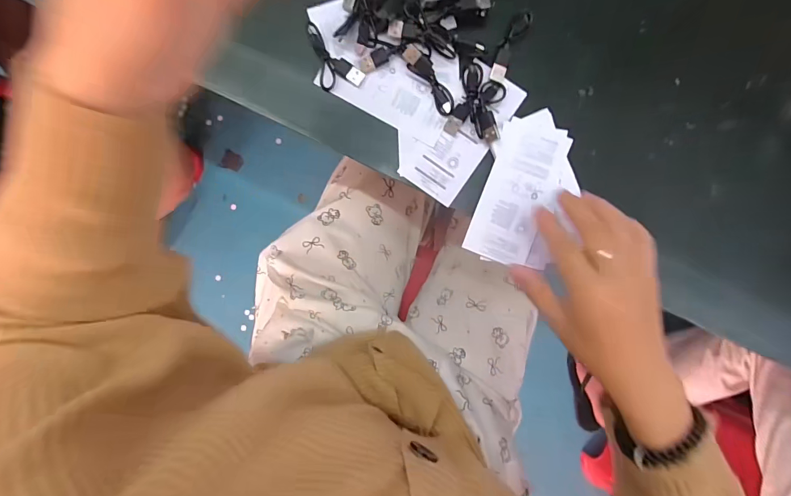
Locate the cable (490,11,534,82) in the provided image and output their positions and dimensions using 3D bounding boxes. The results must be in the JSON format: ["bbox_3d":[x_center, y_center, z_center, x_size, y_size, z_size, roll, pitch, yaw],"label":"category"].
[{"bbox_3d":[0.097,-0.173,0.330,0.016,0.013,0.060,26,91,0],"label":"cable"}]

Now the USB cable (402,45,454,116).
[{"bbox_3d":[0.030,-0.142,0.328,0.017,0.016,0.061,-38,90,0],"label":"USB cable"}]

